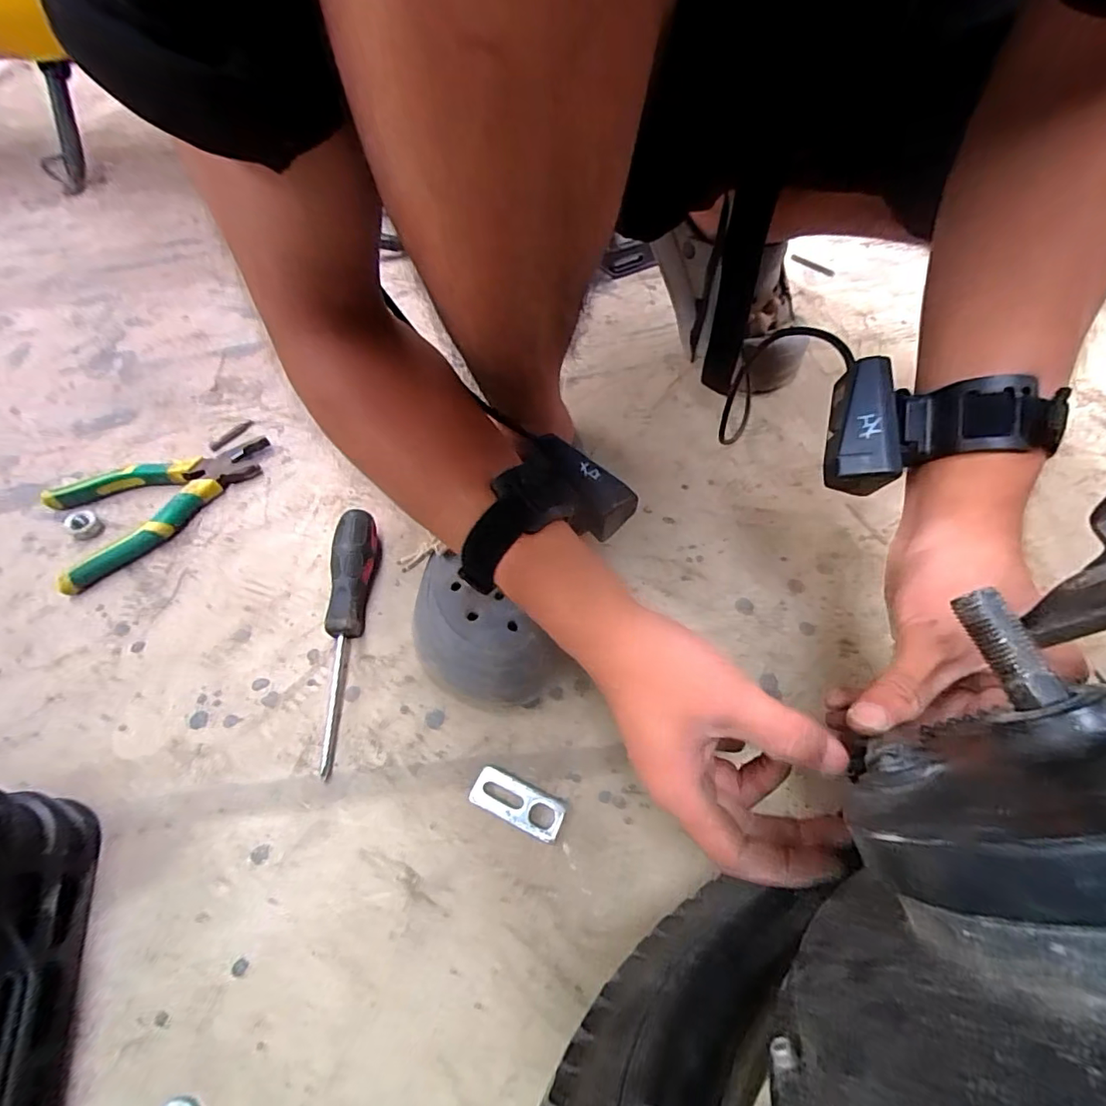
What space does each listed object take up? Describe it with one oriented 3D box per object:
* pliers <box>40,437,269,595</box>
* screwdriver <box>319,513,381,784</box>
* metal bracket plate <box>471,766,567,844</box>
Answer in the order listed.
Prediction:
[{"bbox_3d":[-0.376,-0.063,0.488,0.123,0.022,0.195,36,65,22],"label":"pliers"},{"bbox_3d":[-0.153,0.057,0.392,0.031,0.034,0.197,-7,57,-3],"label":"screwdriver"},{"bbox_3d":[-0.023,0.157,0.328,0.060,0.004,0.025,20,60,14],"label":"metal bracket plate"}]

